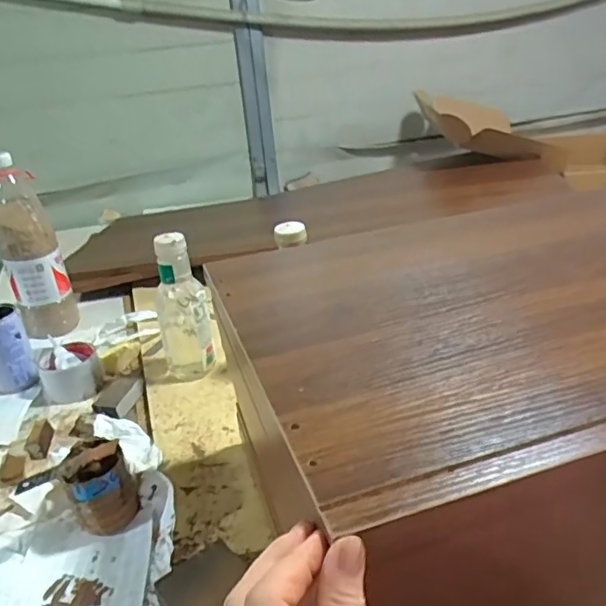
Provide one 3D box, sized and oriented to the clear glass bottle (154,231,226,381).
[{"bbox_3d":[-0.168,0.003,0.794,0.073,0.204,0.081,-14,28,-15],"label":"clear glass bottle"}]

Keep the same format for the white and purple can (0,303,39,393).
[{"bbox_3d":[-0.437,0.066,0.842,0.068,0.111,0.070,-22,31,-28],"label":"white and purple can"}]

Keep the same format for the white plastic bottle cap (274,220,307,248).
[{"bbox_3d":[-0.016,-0.088,0.730,0.040,0.024,0.033,-7,27,-2],"label":"white plastic bottle cap"}]

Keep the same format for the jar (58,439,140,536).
[{"bbox_3d":[-0.211,0.187,0.596,0.061,0.073,0.067,-5,27,2],"label":"jar"}]

